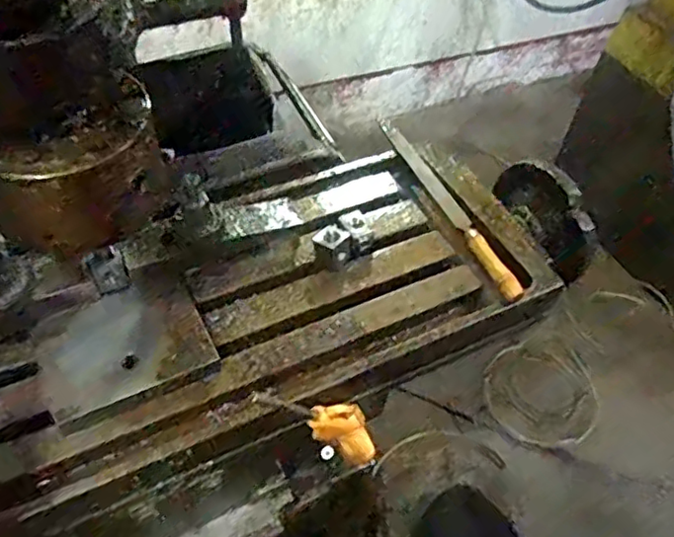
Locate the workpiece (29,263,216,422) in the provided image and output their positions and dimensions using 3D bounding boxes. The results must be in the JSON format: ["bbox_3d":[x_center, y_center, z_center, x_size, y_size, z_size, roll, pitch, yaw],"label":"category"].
[{"bbox_3d":[-0.175,0.054,0.501,0.127,0.009,0.097,-20,67,-20],"label":"workpiece"}]

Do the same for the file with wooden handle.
[{"bbox_3d":[0.110,-0.074,0.643,0.021,0.022,0.279,-16,53,-18],"label":"file with wooden handle"}]

